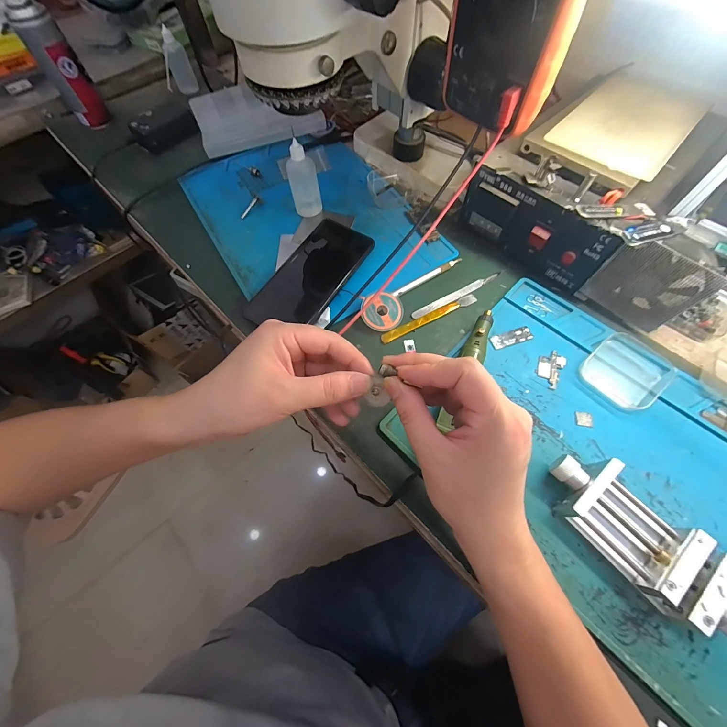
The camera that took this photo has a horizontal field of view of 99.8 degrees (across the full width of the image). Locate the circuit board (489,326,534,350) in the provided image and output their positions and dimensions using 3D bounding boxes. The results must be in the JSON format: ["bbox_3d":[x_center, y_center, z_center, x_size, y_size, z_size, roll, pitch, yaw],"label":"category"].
[{"bbox_3d":[0.155,-0.027,0.320,0.045,0.004,0.017,-17,66,-6],"label":"circuit board"}]

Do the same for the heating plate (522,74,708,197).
[{"bbox_3d":[0.274,-0.248,0.321,0.209,0.014,0.113,-39,71,-16],"label":"heating plate"}]

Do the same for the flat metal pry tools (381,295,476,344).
[{"bbox_3d":[0.073,-0.051,0.337,0.118,0.004,0.012,-26,67,-9],"label":"flat metal pry tools"}]

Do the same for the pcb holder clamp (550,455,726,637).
[{"bbox_3d":[0.204,0.126,0.226,0.060,0.034,0.135,-40,69,-16],"label":"pcb holder clamp"}]

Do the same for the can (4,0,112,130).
[{"bbox_3d":[-0.449,-0.442,0.453,0.053,0.146,0.046,-34,69,-13],"label":"can"}]

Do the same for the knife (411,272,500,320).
[{"bbox_3d":[0.107,-0.078,0.350,0.118,0.004,0.012,-27,67,-10],"label":"knife"}]

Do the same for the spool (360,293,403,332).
[{"bbox_3d":[0.020,-0.055,0.335,0.044,0.010,0.044,1,80,-3],"label":"spool"}]

